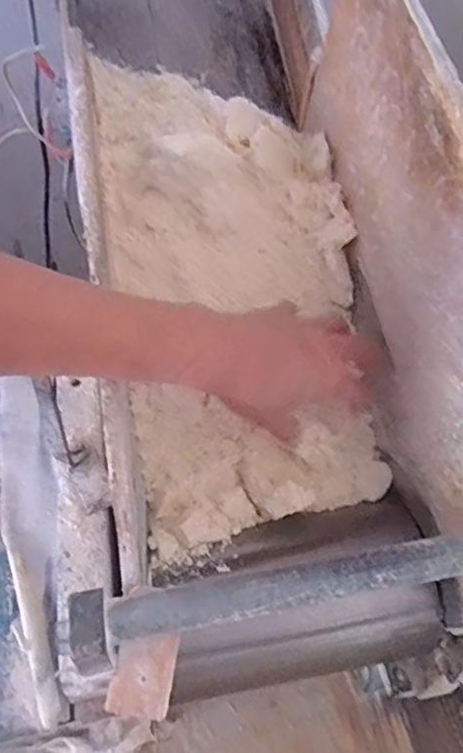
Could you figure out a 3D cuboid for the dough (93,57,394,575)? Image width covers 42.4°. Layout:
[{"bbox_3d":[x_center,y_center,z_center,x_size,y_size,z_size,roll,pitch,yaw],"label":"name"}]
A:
[{"bbox_3d":[0.001,-0.096,0.543,0.226,0.104,0.478,-5,78,-8],"label":"dough"}]

